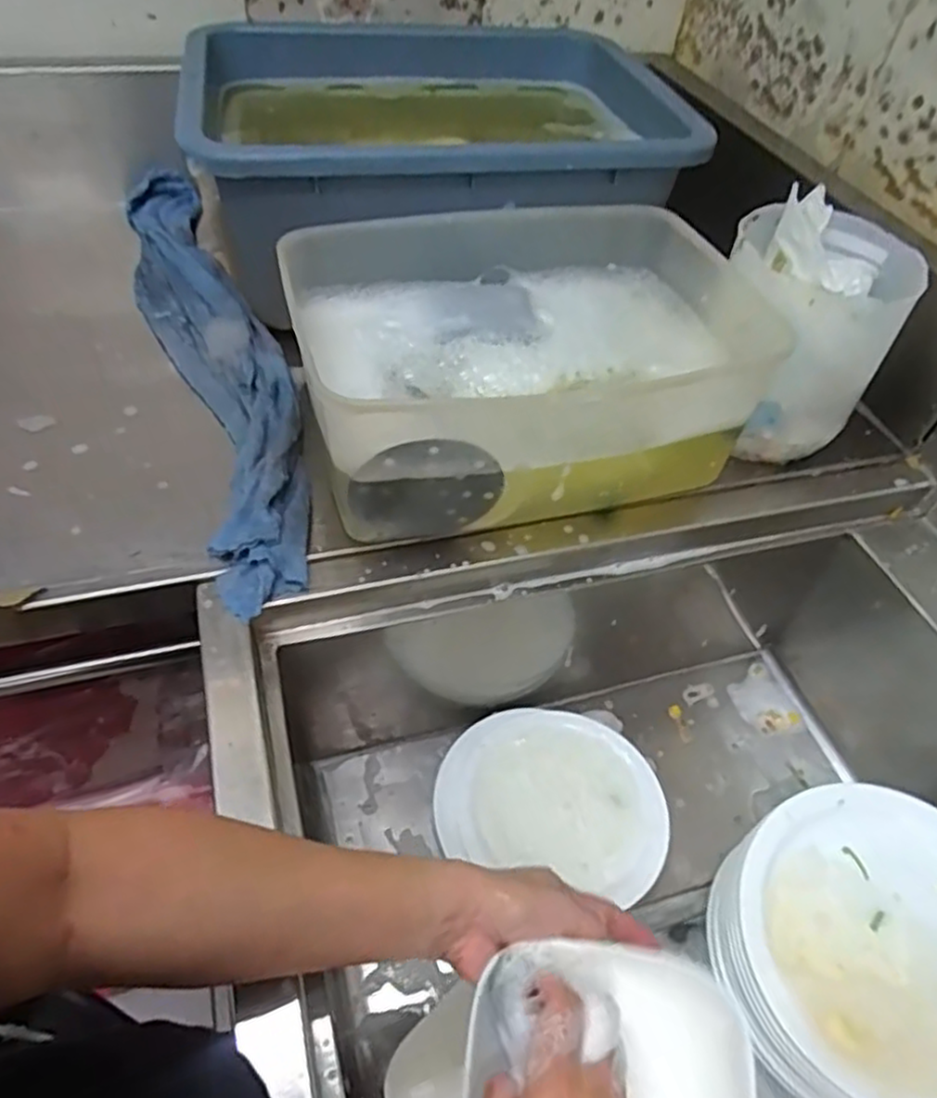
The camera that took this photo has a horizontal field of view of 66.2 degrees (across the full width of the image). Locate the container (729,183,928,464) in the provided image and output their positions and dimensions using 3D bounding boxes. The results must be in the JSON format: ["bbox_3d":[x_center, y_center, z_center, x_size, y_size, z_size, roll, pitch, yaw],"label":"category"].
[{"bbox_3d":[0.300,-0.196,0.650,0.138,0.182,0.156,-7,50,-12],"label":"container"}]

